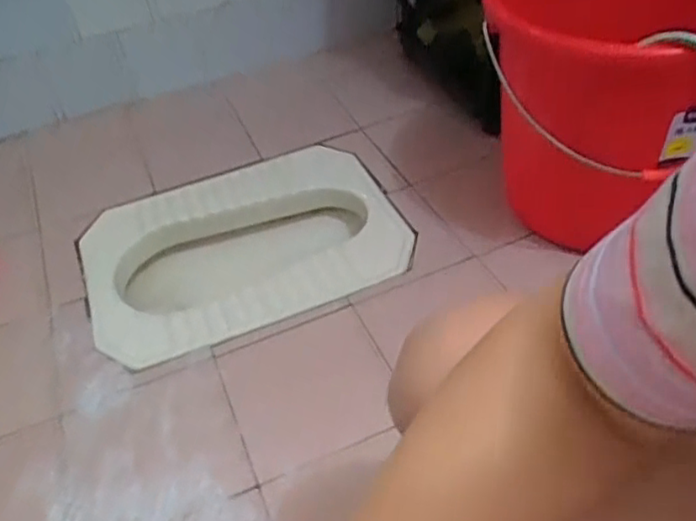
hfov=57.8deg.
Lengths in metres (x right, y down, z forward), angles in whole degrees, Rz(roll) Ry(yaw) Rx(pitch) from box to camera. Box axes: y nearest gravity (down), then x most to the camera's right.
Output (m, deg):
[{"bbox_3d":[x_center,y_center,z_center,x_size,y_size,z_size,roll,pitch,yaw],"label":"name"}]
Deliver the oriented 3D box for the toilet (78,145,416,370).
[{"bbox_3d":[-0.153,-0.004,0.980,0.472,0.102,0.341,-19,46,-13],"label":"toilet"}]

